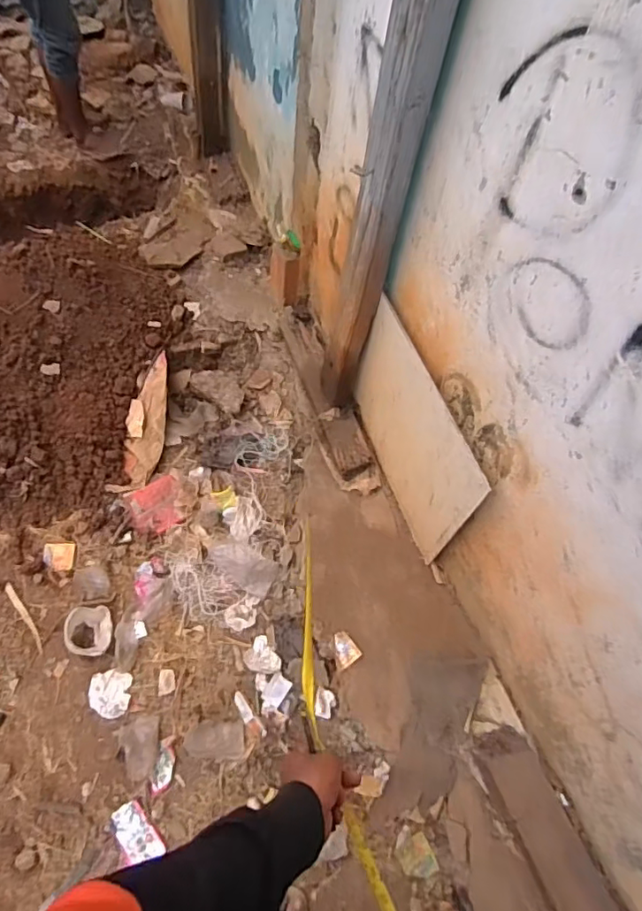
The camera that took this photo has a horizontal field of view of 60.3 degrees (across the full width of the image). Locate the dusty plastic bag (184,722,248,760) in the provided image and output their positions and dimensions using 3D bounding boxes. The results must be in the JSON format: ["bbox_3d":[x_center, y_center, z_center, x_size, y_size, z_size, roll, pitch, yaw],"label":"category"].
[{"bbox_3d":[-0.254,0.687,1.334,0.139,0.008,0.083,3,58,-5],"label":"dusty plastic bag"}]

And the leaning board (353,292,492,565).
[{"bbox_3d":[0.217,-0.044,1.420,0.022,0.488,0.550,-15,61,-16],"label":"leaning board"}]

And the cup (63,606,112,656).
[{"bbox_3d":[-0.598,0.449,1.423,0.108,0.053,0.126,1,58,-6],"label":"cup"}]

